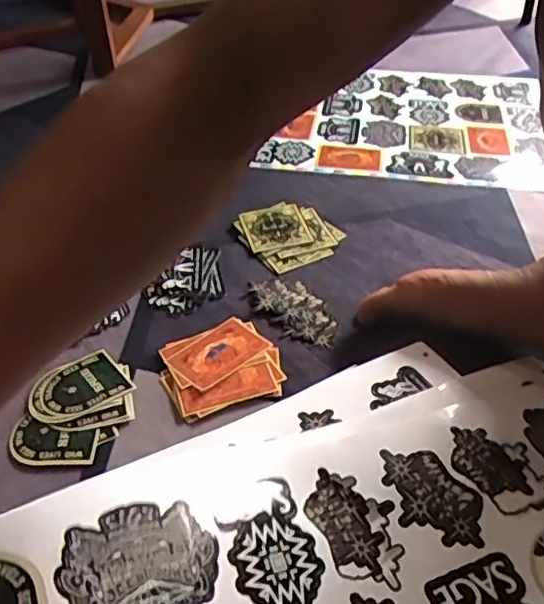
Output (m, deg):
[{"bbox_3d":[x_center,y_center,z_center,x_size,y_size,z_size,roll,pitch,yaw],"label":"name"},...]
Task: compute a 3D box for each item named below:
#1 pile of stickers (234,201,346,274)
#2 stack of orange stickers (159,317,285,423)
[{"bbox_3d":[0.018,-0.076,0.639,0.094,0.012,0.096,-27,49,-25],"label":"pile of stickers"},{"bbox_3d":[-0.045,0.052,0.505,0.096,0.006,0.090,-20,47,-20],"label":"stack of orange stickers"}]

